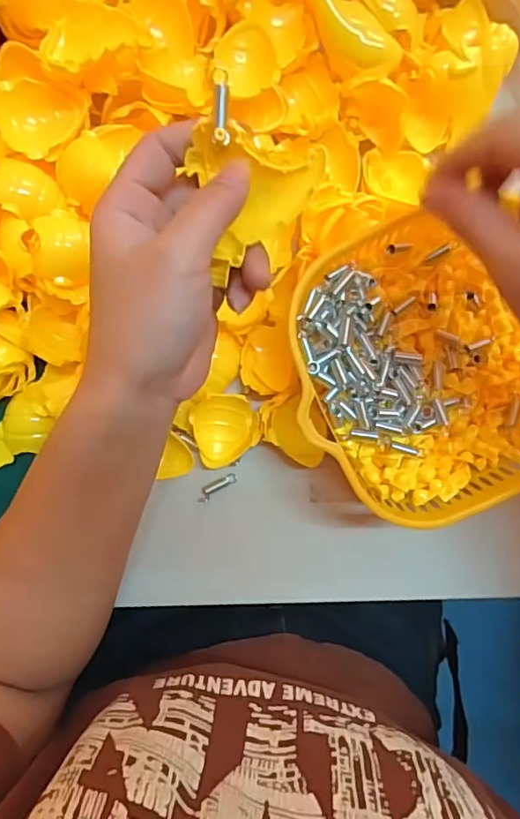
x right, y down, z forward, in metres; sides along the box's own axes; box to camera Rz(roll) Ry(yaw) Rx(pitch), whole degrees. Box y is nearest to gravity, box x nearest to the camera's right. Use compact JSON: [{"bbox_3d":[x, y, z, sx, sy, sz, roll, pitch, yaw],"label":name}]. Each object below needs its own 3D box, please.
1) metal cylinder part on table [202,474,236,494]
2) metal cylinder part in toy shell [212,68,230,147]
[{"bbox_3d":[-0.027,0.049,0.349,0.024,0.004,0.006,-21,94,-5],"label":"metal cylinder part on table"},{"bbox_3d":[-0.016,-0.123,0.212,0.007,0.005,0.028,0,104,-7],"label":"metal cylinder part in toy shell"}]

